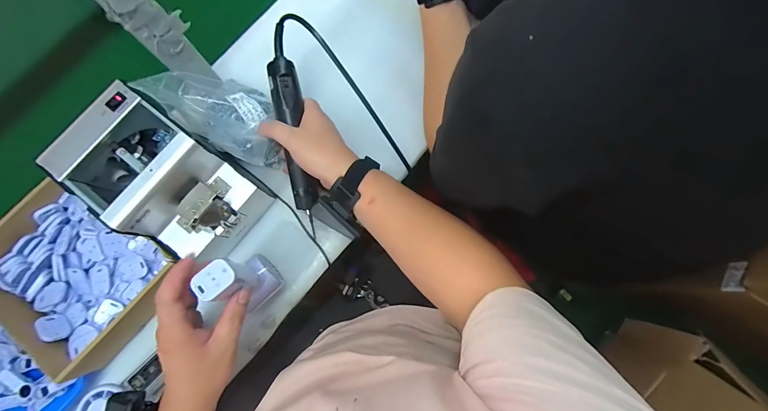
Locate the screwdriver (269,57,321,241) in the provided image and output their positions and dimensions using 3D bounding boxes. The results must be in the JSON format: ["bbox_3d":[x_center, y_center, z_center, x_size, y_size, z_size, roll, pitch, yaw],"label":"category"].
[{"bbox_3d":[-0.117,-0.077,0.471,0.038,0.029,0.231,-9,96,-1],"label":"screwdriver"}]

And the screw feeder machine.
[{"bbox_3d":[-0.258,-0.027,0.414,0.171,0.117,0.122,37,82,7],"label":"screw feeder machine"}]

